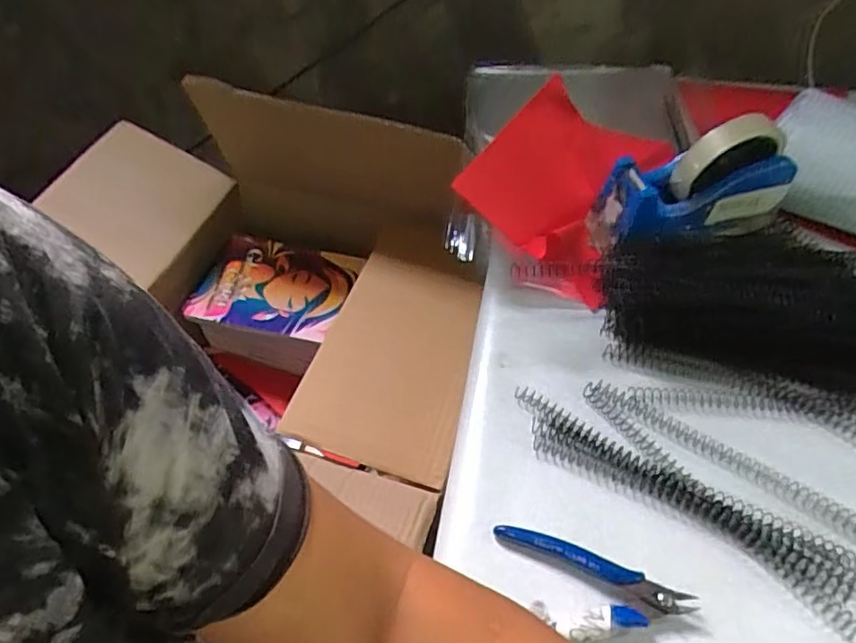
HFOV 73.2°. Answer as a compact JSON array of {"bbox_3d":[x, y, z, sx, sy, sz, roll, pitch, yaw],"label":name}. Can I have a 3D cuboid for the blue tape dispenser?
[{"bbox_3d":[0.228,-0.117,0.491,0.157,0.102,0.055,-12,52,-7],"label":"blue tape dispenser"}]

